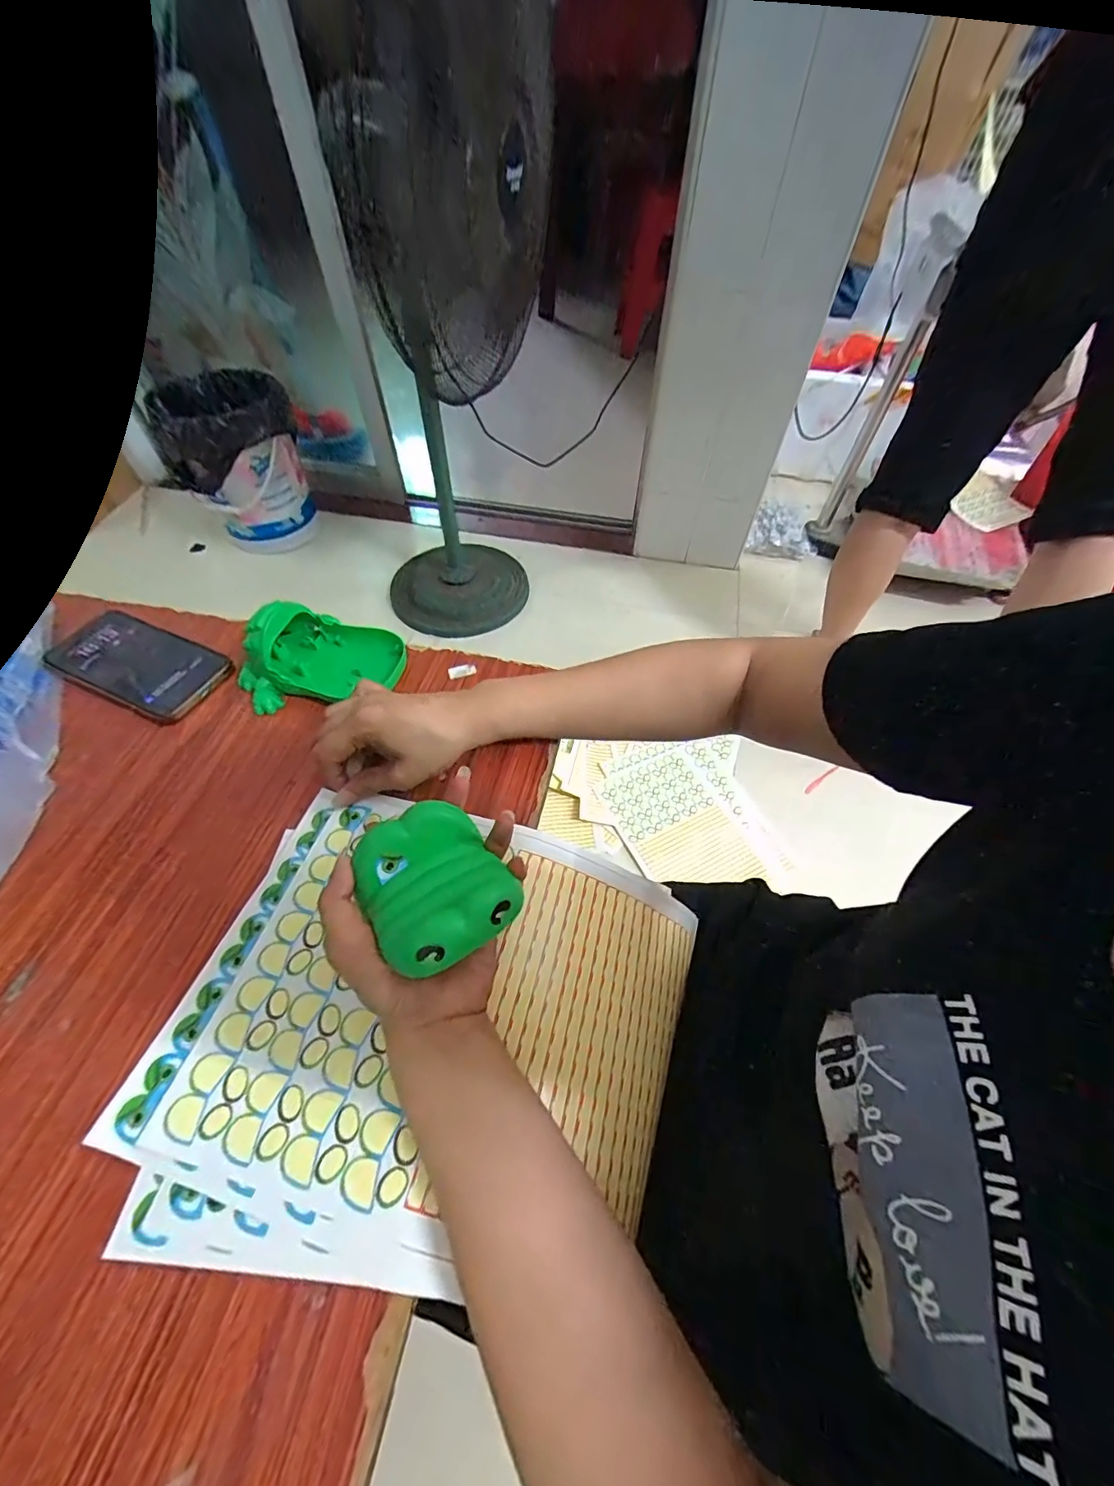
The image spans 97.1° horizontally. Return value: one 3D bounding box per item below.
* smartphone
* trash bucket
[{"bbox_3d":[-0.379,-0.074,0.443,0.169,0.012,0.078,22,58,13],"label":"smartphone"},{"bbox_3d":[-0.831,-0.734,1.320,0.295,0.373,0.283,-14,57,-10],"label":"trash bucket"}]

